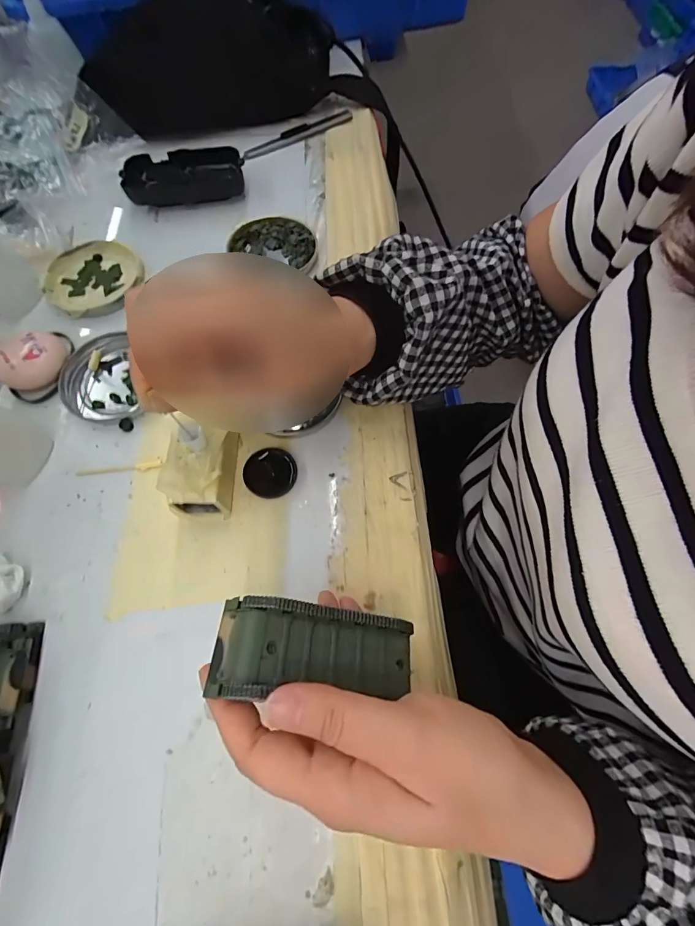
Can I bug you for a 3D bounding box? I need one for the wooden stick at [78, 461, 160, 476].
[{"bbox_3d":[-0.160,0.004,0.277,0.058,0.004,0.007,-7,67,-3],"label":"wooden stick"}]

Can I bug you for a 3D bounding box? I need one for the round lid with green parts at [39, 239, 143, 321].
[{"bbox_3d":[-0.221,-0.162,0.343,0.077,0.009,0.079,0,67,0],"label":"round lid with green parts"}]

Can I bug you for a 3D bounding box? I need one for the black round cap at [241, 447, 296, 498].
[{"bbox_3d":[-0.053,0.006,0.275,0.035,0.008,0.035,0,67,0],"label":"black round cap"}]

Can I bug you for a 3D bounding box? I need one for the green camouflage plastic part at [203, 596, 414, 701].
[{"bbox_3d":[-0.013,0.089,0.193,0.095,0.023,0.039,11,66,-15],"label":"green camouflage plastic part"}]

